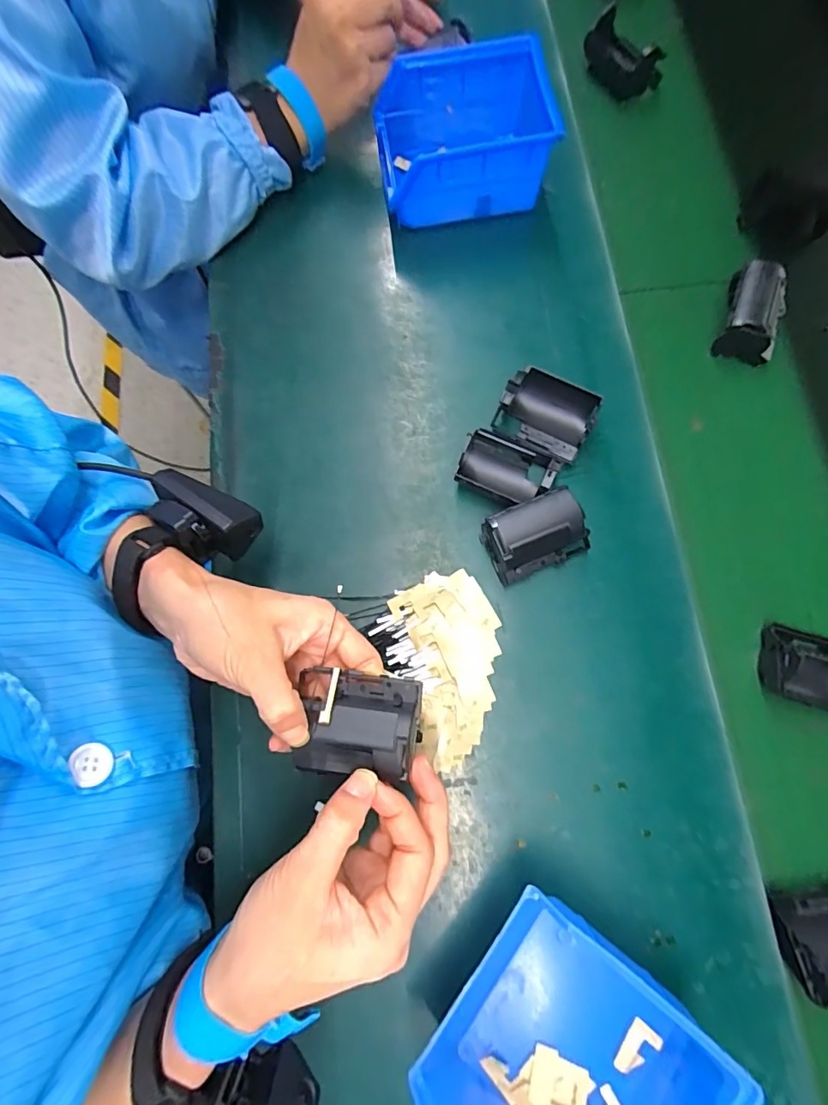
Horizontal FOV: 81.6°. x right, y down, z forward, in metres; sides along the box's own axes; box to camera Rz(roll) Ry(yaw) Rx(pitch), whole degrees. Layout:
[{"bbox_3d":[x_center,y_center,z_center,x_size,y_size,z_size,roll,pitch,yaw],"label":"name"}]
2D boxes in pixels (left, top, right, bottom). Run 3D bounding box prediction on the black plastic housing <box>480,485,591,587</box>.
[{"bbox_3d":[0.089,-0.012,0.348,0.068,0.042,0.045,-22,77,-4],"label":"black plastic housing"}]

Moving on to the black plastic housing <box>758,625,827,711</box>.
[{"bbox_3d":[0.286,0.082,0.331,0.070,0.033,0.051,15,77,4],"label":"black plastic housing"}]

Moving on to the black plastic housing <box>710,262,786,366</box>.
[{"bbox_3d":[0.278,-0.196,0.396,0.052,0.046,0.064,21,78,6],"label":"black plastic housing"}]

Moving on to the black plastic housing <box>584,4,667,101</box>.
[{"bbox_3d":[0.202,-0.482,0.463,0.040,0.046,0.087,-37,79,-8],"label":"black plastic housing"}]

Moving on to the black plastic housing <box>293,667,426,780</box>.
[{"bbox_3d":[-0.029,0.092,0.259,0.063,0.021,0.050,5,77,2],"label":"black plastic housing"}]

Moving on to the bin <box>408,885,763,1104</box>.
[{"bbox_3d":[0.091,0.292,0.265,0.139,0.068,0.127,40,80,9],"label":"bin"}]

